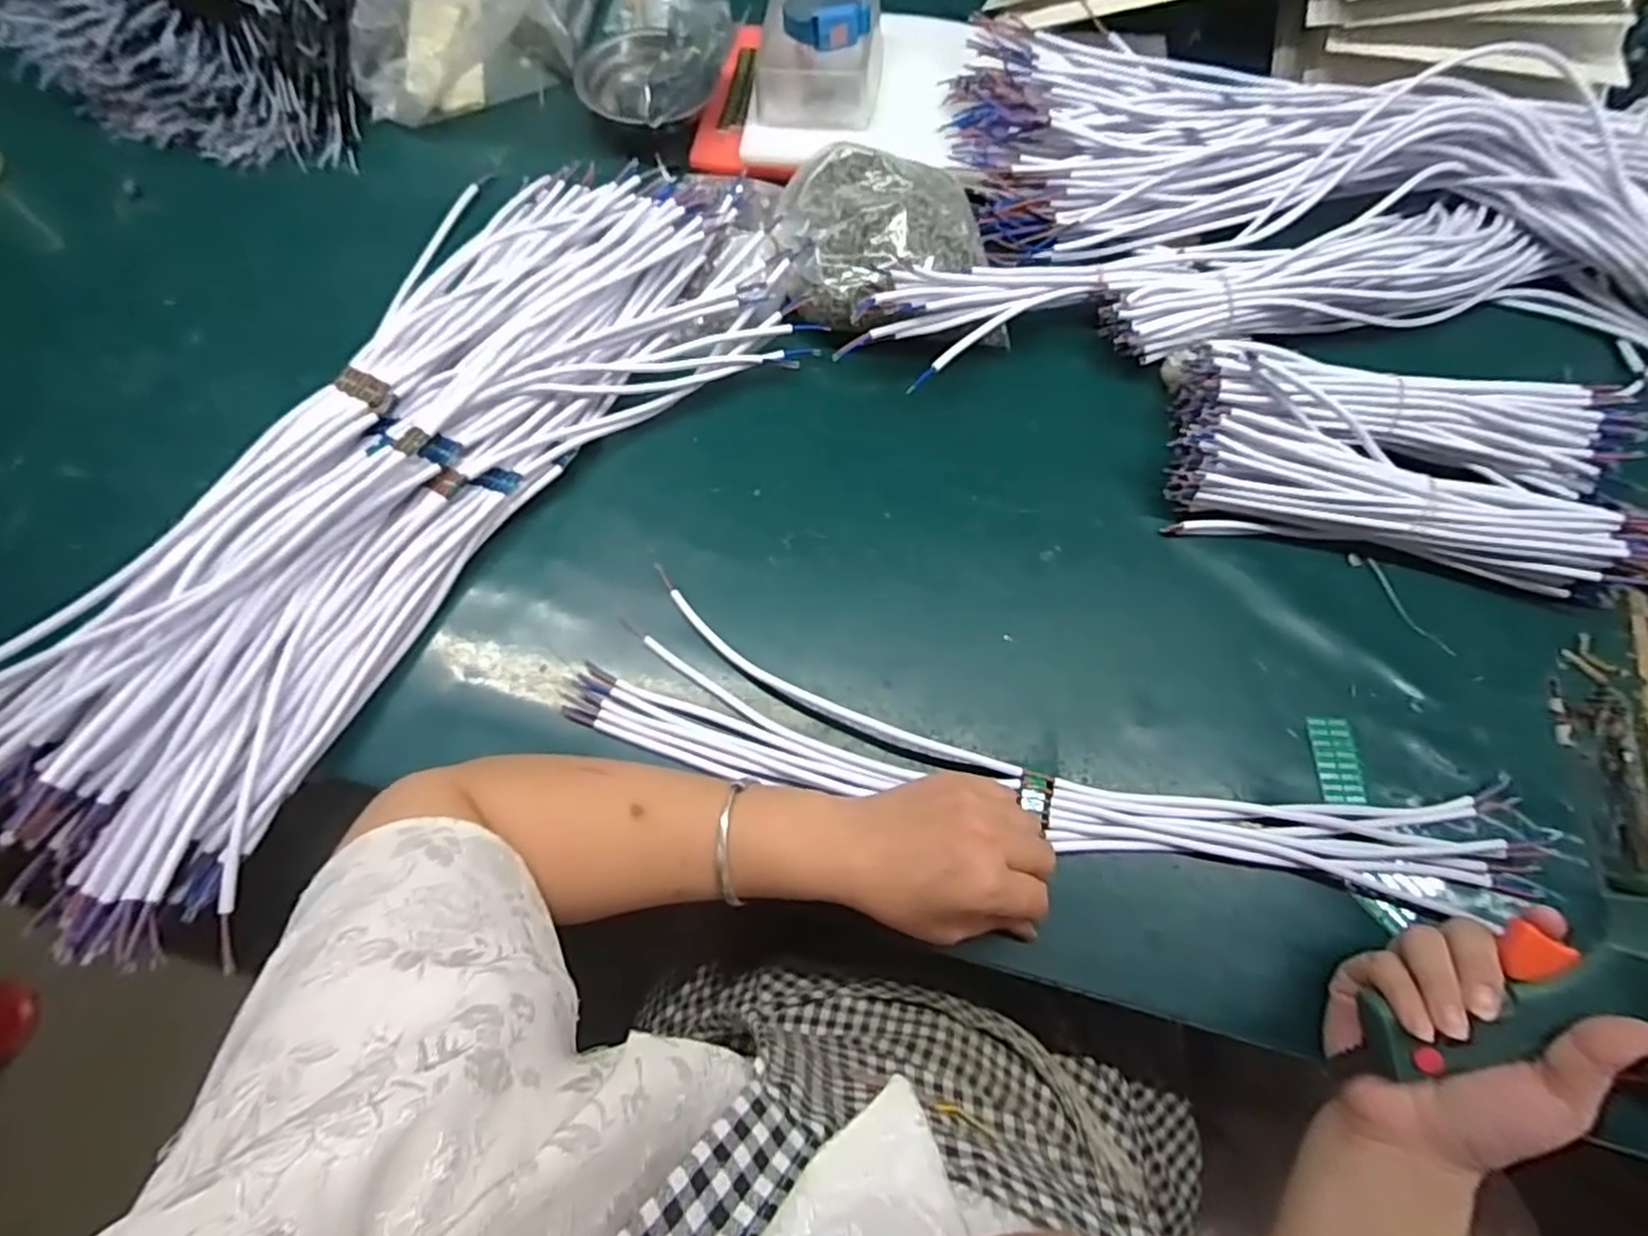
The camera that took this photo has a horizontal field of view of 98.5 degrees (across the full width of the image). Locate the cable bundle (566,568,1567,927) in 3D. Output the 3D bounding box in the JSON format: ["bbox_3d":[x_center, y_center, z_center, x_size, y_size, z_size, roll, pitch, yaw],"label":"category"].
[{"bbox_3d":[0.139,0.088,0.449,0.592,0.023,0.100,10,65,2],"label":"cable bundle"}]

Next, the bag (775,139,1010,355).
[{"bbox_3d":[0.052,-0.284,0.556,0.169,0.077,0.126,-5,68,-3],"label":"bag"}]

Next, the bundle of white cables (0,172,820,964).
[{"bbox_3d":[-0.277,-0.128,0.496,0.301,0.058,0.635,32,68,12],"label":"bundle of white cables"}]

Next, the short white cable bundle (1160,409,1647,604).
[{"bbox_3d":[0.401,-0.076,0.487,0.312,0.055,0.074,10,67,3],"label":"short white cable bundle"}]

